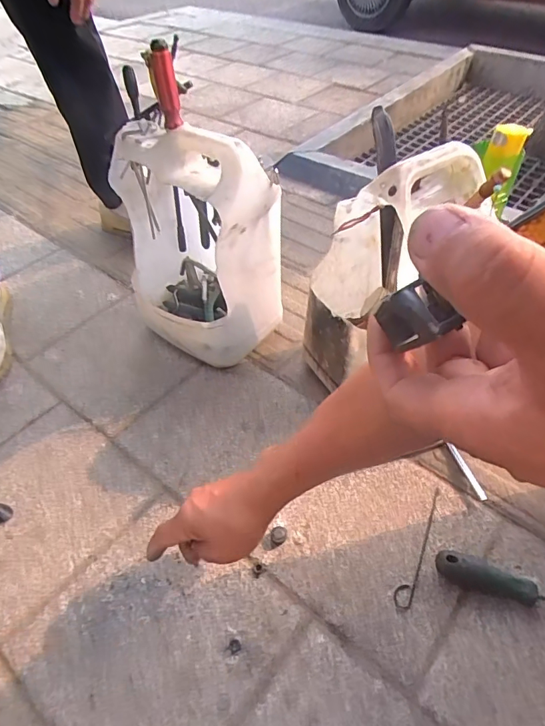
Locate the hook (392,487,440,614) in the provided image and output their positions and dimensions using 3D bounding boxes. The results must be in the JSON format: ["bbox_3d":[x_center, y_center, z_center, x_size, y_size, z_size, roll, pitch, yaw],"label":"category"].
[{"bbox_3d":[0.188,0.229,0.586,0.020,0.004,0.168,23,53,21],"label":"hook"}]

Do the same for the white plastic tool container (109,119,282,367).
[{"bbox_3d":[-0.122,-0.190,0.710,0.232,0.313,0.172,30,55,26],"label":"white plastic tool container"}]

